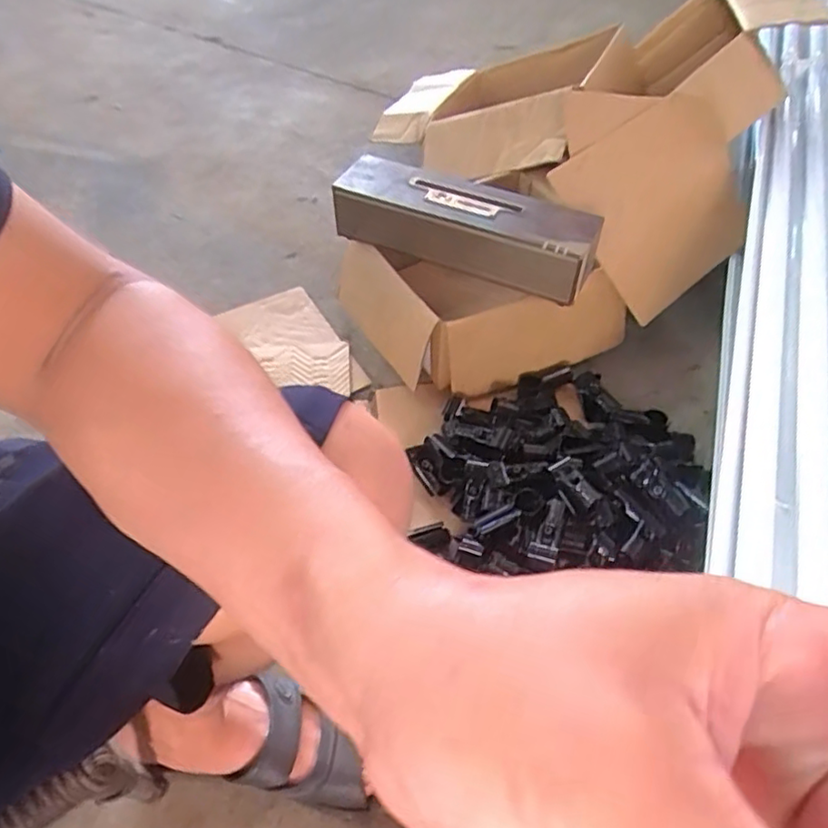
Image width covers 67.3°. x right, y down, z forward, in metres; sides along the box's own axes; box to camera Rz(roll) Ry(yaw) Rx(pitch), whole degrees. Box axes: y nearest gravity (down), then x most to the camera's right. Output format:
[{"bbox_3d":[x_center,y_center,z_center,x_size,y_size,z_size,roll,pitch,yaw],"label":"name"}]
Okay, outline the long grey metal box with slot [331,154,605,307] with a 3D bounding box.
[{"bbox_3d":[0.062,-0.277,0.899,0.399,0.087,0.114,23,55,17],"label":"long grey metal box with slot"}]

